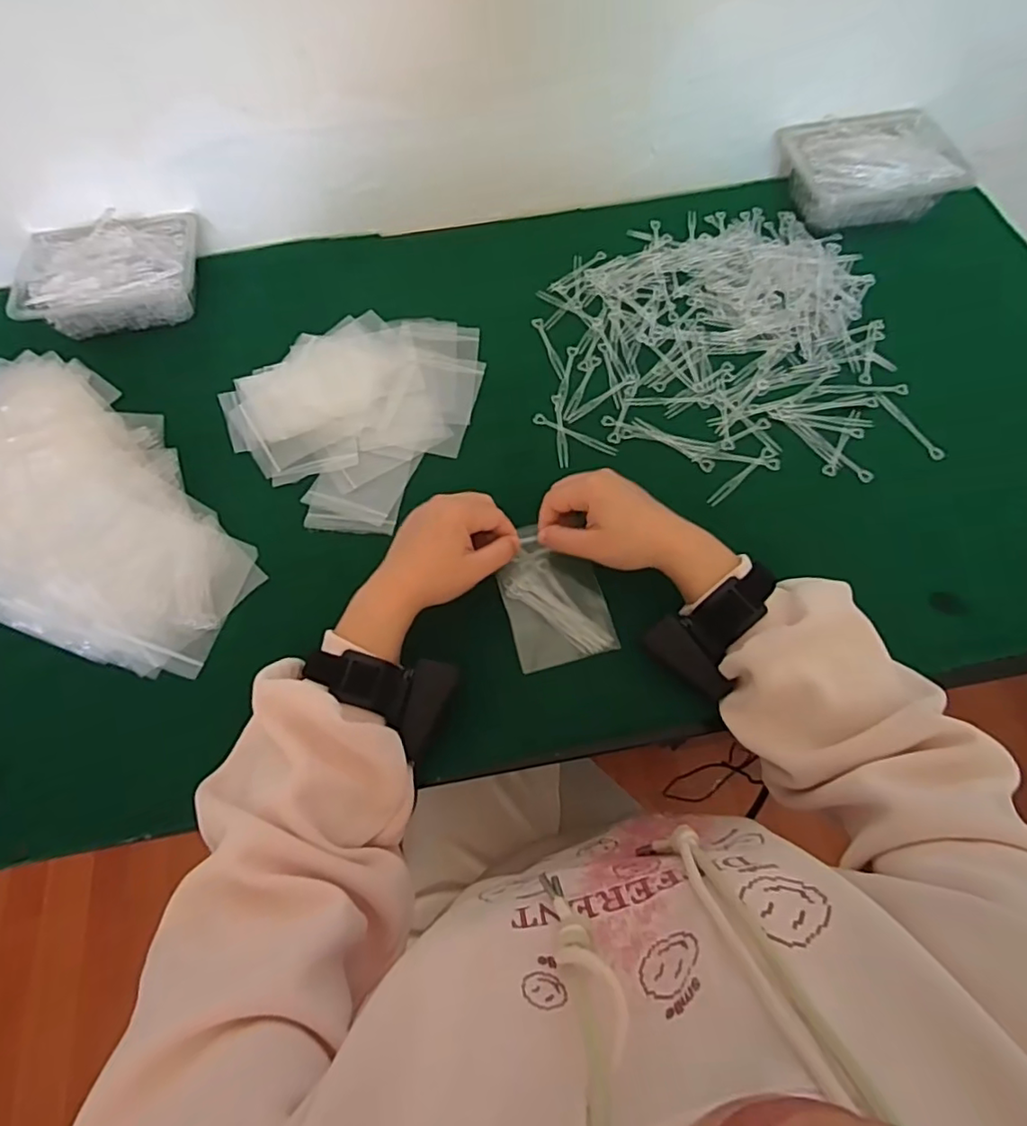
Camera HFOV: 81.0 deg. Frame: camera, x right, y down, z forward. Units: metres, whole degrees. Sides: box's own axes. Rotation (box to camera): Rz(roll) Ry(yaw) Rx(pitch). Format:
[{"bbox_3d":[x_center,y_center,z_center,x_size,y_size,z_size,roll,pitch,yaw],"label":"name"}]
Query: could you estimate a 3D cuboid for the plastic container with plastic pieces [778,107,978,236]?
[{"bbox_3d":[0.402,-0.441,0.680,0.176,0.064,0.133,-5,65,-1],"label":"plastic container with plastic pieces"}]

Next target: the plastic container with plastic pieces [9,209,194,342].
[{"bbox_3d":[-0.423,-0.308,0.638,0.180,0.048,0.116,-10,65,-4],"label":"plastic container with plastic pieces"}]

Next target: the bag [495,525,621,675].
[{"bbox_3d":[0.032,0.025,0.491,0.079,0.020,0.111,-14,65,-6],"label":"bag"}]

